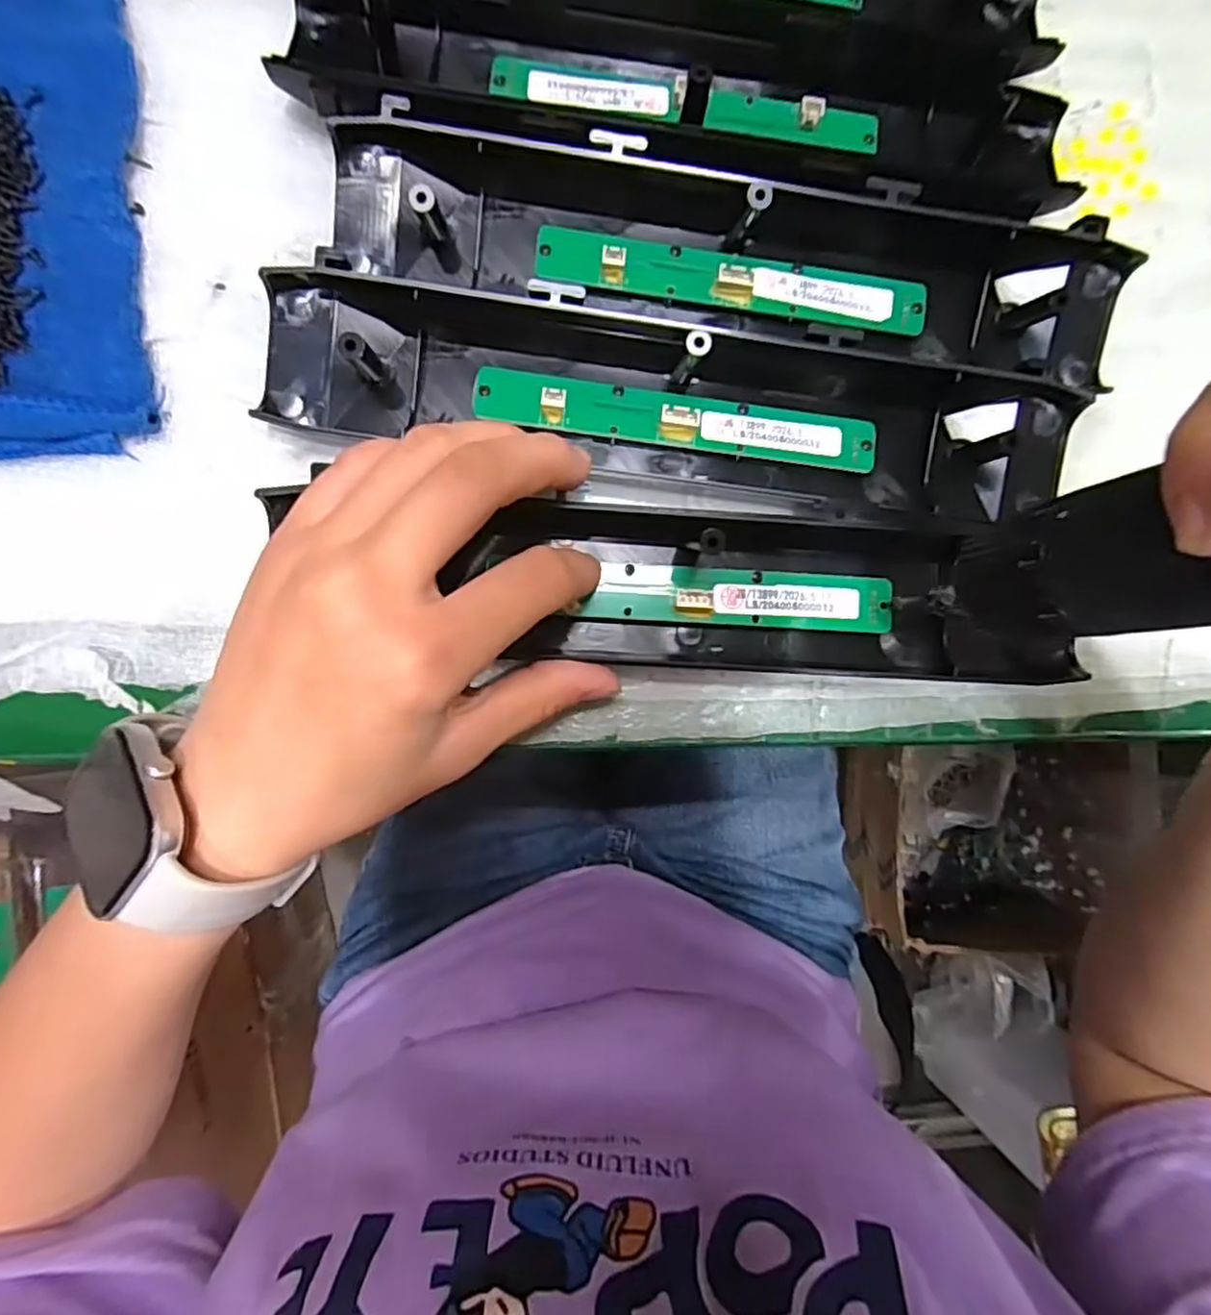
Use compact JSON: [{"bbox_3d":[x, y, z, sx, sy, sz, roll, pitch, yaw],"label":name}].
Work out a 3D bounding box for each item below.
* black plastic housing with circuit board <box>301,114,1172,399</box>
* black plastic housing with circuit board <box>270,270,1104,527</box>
[{"bbox_3d":[0.047,-0.138,0.235,0.270,0.025,0.053,6,86,-4],"label":"black plastic housing with circuit board"},{"bbox_3d":[0.027,-0.086,0.231,0.273,0.025,0.067,7,86,-4],"label":"black plastic housing with circuit board"}]

